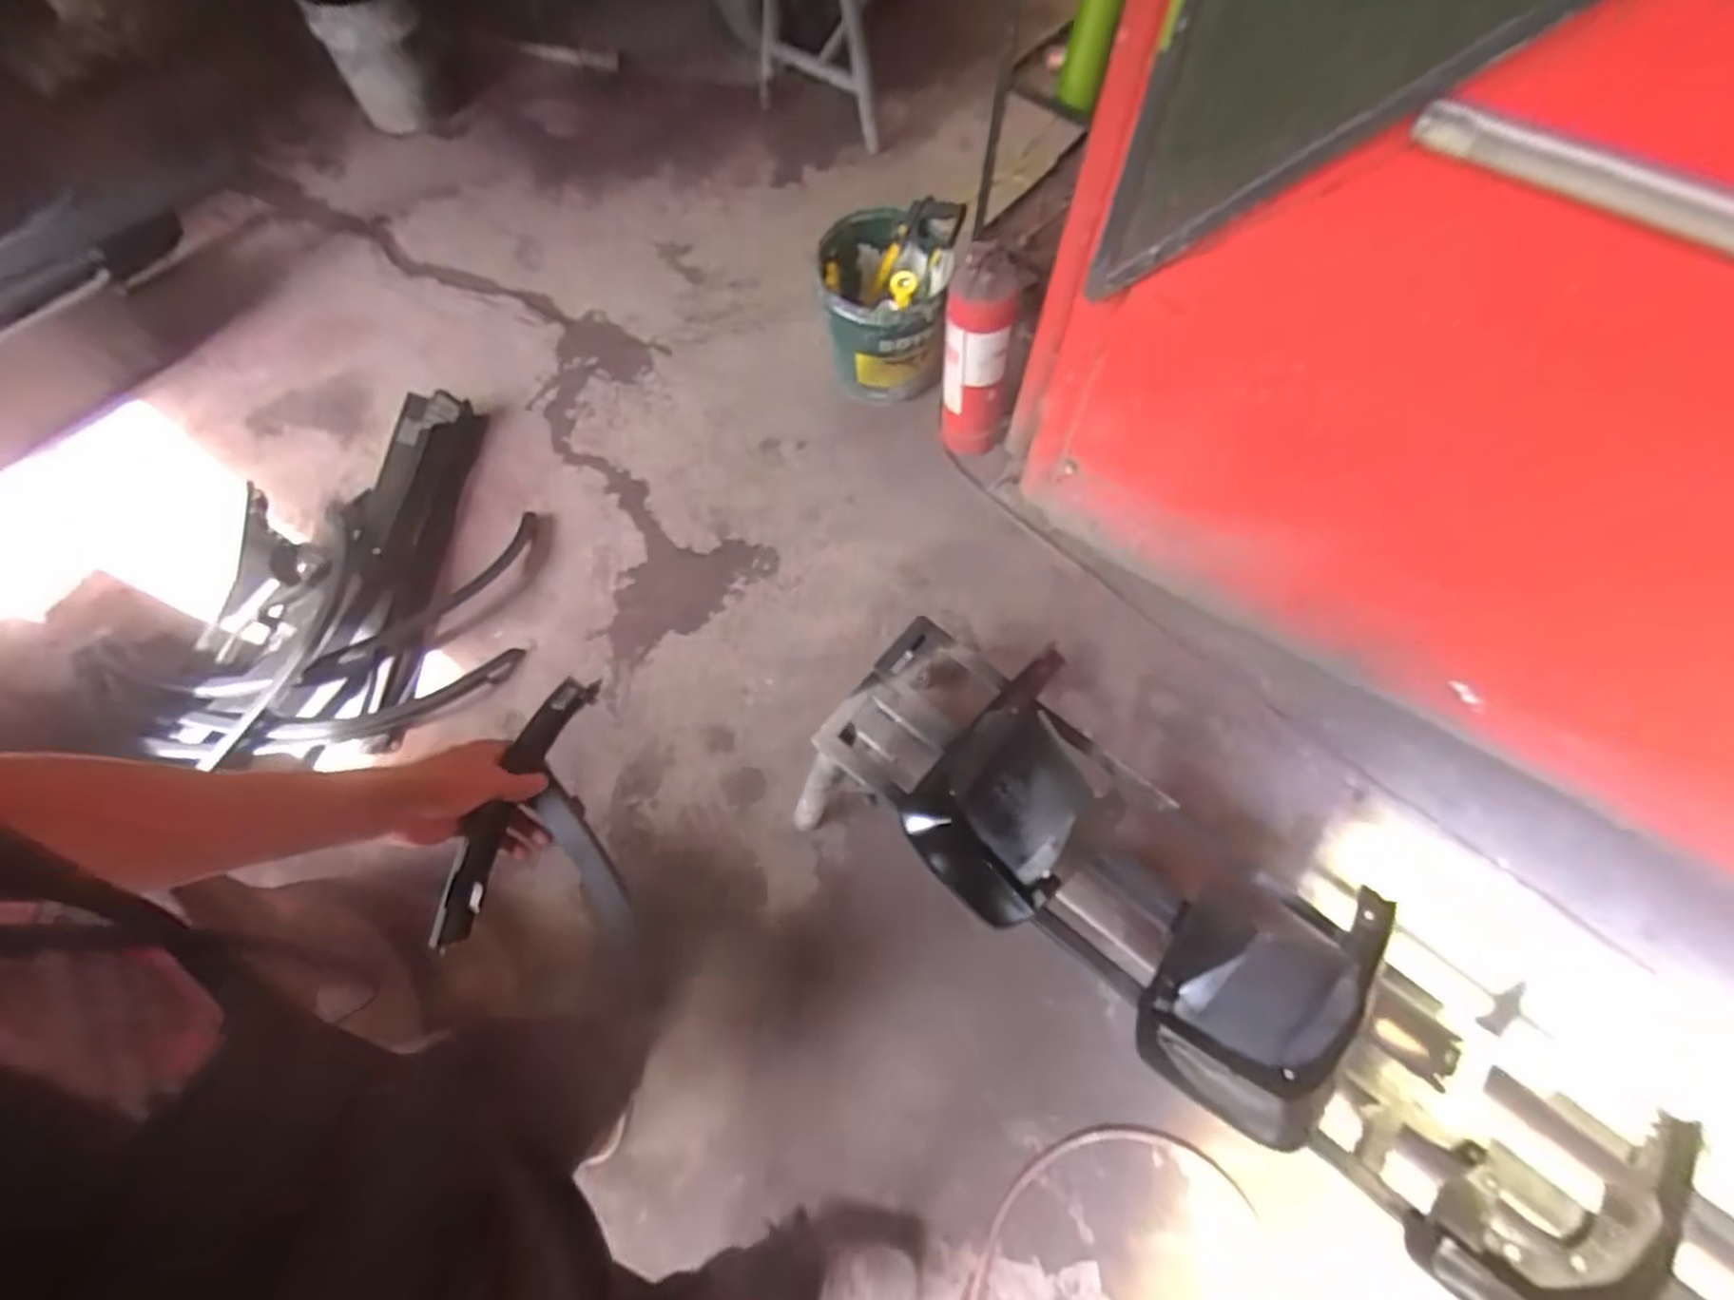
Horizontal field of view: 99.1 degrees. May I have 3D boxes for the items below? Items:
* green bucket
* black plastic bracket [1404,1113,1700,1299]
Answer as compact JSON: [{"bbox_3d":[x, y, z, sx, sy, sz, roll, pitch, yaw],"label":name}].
[{"bbox_3d":[0.039,-0.766,1.675,0.281,0.351,0.290,1,64,-1],"label":"green bucket"},{"bbox_3d":[0.836,0.699,0.851,0.392,0.060,0.204,-9,65,-6],"label":"black plastic bracket"}]

